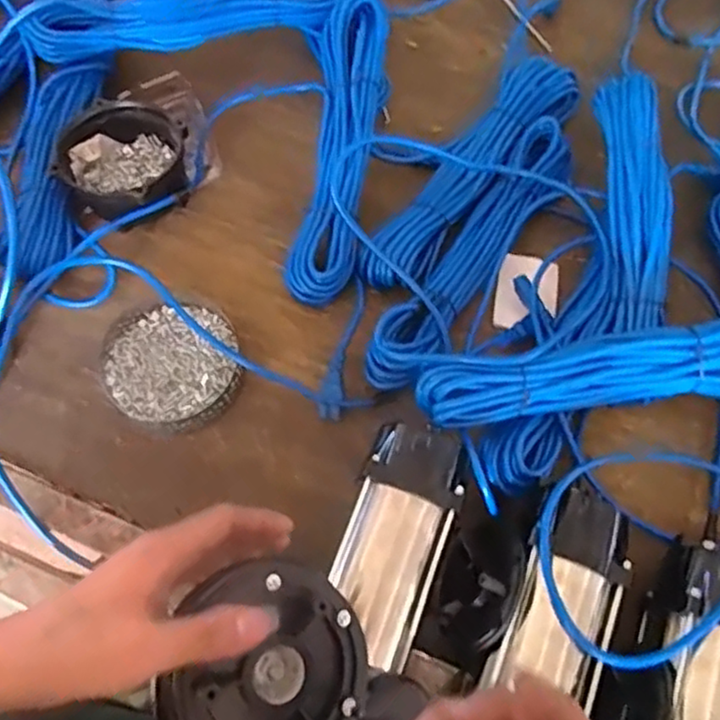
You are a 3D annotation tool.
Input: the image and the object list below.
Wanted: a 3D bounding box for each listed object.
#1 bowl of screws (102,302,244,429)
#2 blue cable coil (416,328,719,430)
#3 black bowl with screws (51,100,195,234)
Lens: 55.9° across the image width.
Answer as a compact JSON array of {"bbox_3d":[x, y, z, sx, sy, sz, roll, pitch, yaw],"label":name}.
[{"bbox_3d":[-0.184,0.005,0.677,0.130,0.032,0.125,0,68,1],"label":"bowl of screws"},{"bbox_3d":[0.218,0.012,0.606,0.342,0.058,0.065,-6,68,-2],"label":"blue cable coil"},{"bbox_3d":[-0.247,-0.208,0.736,0.133,0.077,0.125,0,68,1],"label":"black bowl with screws"}]

